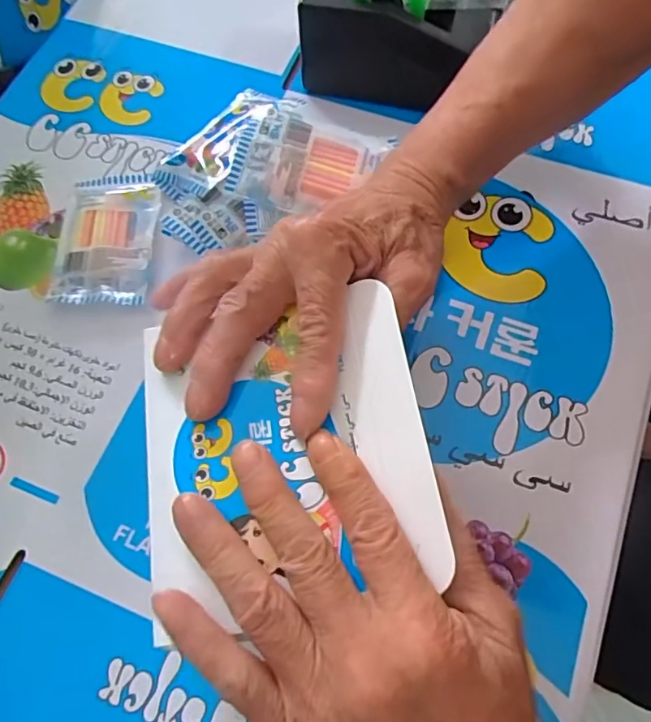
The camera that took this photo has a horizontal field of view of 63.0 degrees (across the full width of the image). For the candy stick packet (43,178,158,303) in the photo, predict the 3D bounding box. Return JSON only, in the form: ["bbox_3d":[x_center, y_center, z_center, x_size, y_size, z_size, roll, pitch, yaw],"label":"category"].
[{"bbox_3d":[-0.148,-0.081,0.358,0.065,0.010,0.099,0,69,2],"label":"candy stick packet"}]

